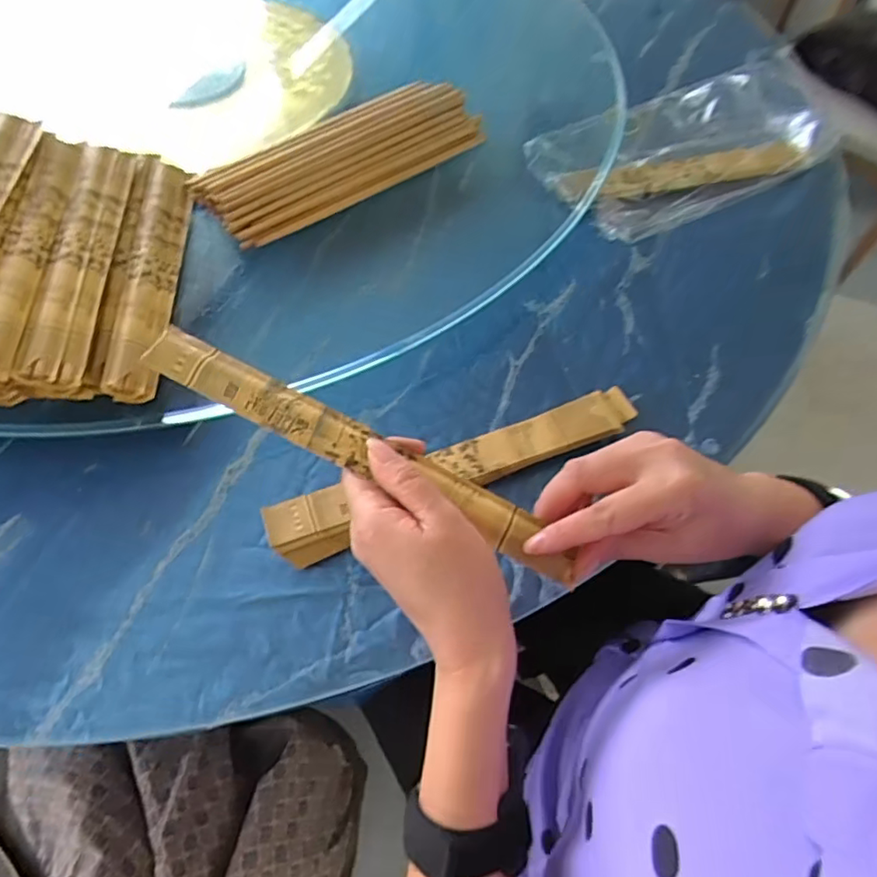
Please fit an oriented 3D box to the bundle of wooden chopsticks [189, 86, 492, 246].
[{"bbox_3d":[-0.087,-0.263,0.561,0.260,0.033,0.090,-34,65,-19],"label":"bundle of wooden chopsticks"}]

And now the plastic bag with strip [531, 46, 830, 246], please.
[{"bbox_3d":[0.247,-0.301,0.612,0.296,0.040,0.173,-23,62,-13],"label":"plastic bag with strip"}]

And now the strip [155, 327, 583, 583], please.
[{"bbox_3d":[-0.043,0.006,0.329,0.255,0.007,0.028,27,62,4],"label":"strip"}]

